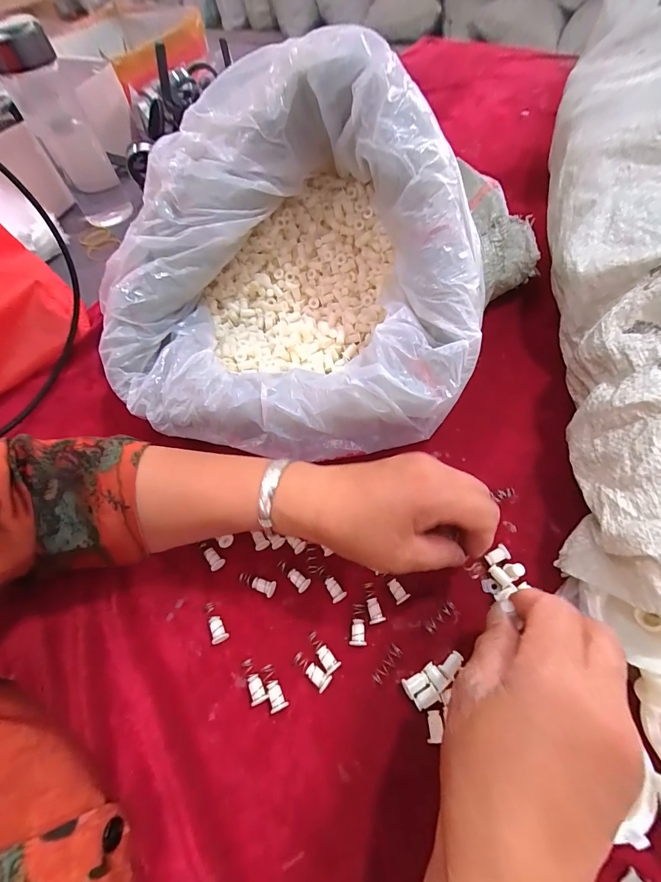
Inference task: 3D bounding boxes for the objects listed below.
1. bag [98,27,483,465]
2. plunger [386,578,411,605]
[{"bbox_3d":[-0.038,-0.164,0.318,0.284,0.167,0.300,0,62,4],"label":"bag"},{"bbox_3d":[0.048,0.107,0.262,0.010,0.008,0.016,-29,64,-11],"label":"plunger"}]

